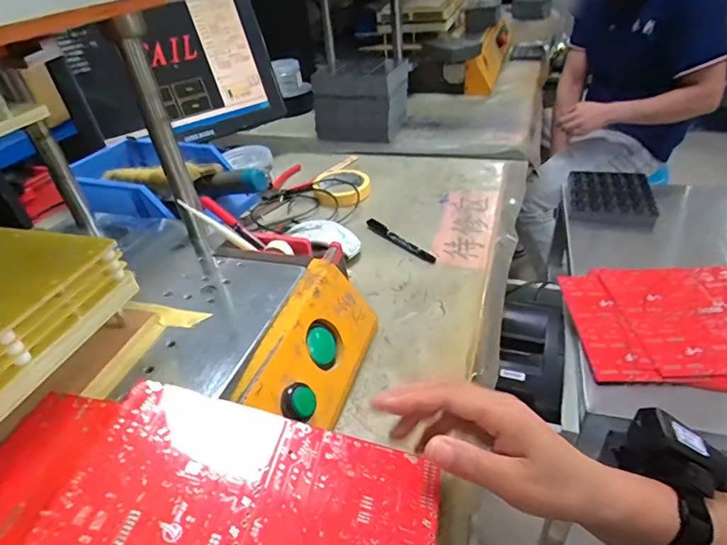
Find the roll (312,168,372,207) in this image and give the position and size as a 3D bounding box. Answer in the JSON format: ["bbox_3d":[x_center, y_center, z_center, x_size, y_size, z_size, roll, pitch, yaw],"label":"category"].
[{"bbox_3d":[-0.035,-0.141,0.778,0.098,0.026,0.119,-6,37,0],"label":"roll"}]

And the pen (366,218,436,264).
[{"bbox_3d":[0.049,-0.047,0.651,0.018,0.012,0.142,-28,42,-26],"label":"pen"}]

